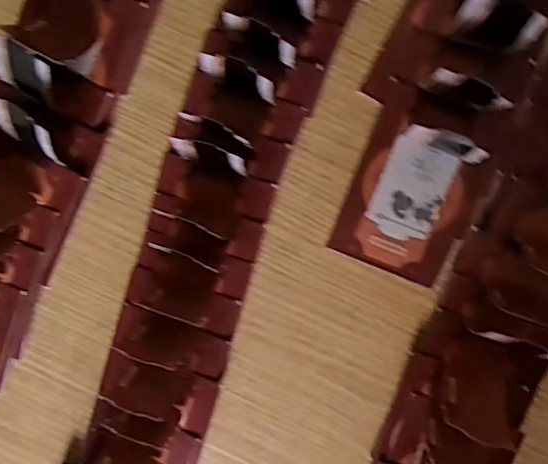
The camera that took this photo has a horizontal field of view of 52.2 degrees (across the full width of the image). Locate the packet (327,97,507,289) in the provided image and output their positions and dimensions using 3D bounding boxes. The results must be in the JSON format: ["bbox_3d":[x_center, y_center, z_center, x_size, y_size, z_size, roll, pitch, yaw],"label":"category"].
[{"bbox_3d":[0.067,-0.018,0.258,0.058,0.006,0.078,21,99,2],"label":"packet"}]

